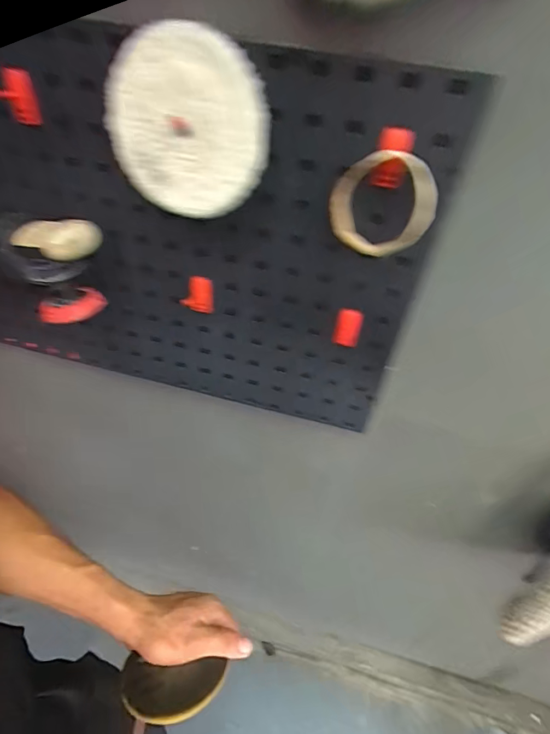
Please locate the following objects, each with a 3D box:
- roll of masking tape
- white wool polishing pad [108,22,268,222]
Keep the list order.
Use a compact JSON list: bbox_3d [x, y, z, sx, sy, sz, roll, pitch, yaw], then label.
[{"bbox_3d":[0.104,-0.158,0.396,0.097,0.095,0.022,20,43,15],"label":"roll of masking tape"},{"bbox_3d":[-0.091,-0.242,0.412,0.174,0.163,0.048,15,32,13],"label":"white wool polishing pad"}]

